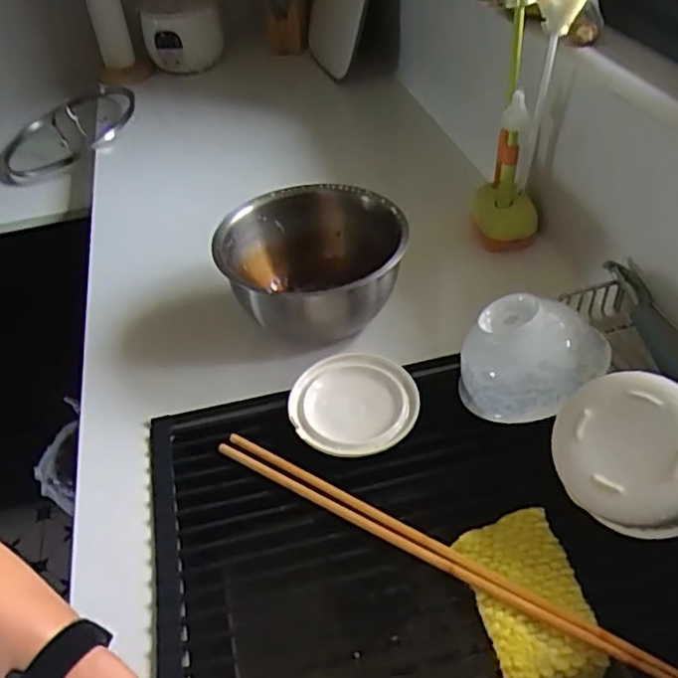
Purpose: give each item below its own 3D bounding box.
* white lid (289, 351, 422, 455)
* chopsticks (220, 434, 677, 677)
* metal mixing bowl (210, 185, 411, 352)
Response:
[{"bbox_3d":[0.017,0.064,0.643,0.116,0.022,0.122,0,48,0],"label":"white lid"},{"bbox_3d":[0.070,0.172,0.541,0.429,0.016,0.023,20,48,28],"label":"chopsticks"},{"bbox_3d":[-0.025,-0.083,0.759,0.201,0.127,0.220,-3,43,3],"label":"metal mixing bowl"}]

